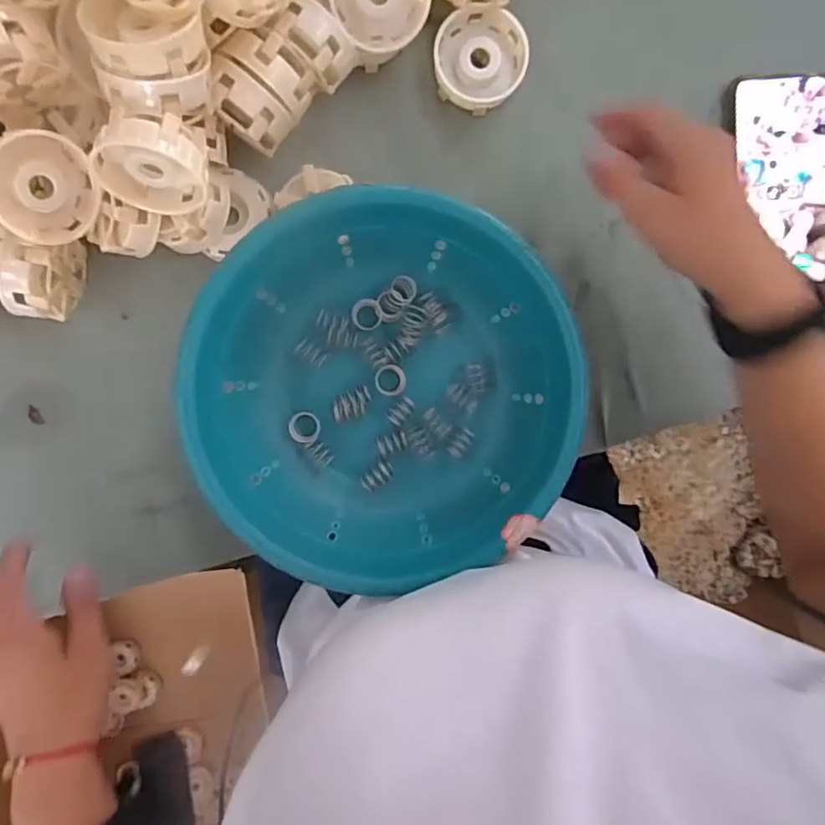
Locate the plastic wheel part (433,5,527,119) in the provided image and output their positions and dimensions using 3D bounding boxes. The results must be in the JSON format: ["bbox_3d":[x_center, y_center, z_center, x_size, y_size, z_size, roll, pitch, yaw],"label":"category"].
[{"bbox_3d":[0.050,-0.266,0.447,0.066,0.023,0.068,0,94,-3],"label":"plastic wheel part"}]

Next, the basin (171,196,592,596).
[{"bbox_3d":[-0.020,-0.019,0.431,0.260,0.090,0.250,-2,94,-3],"label":"basin"}]

